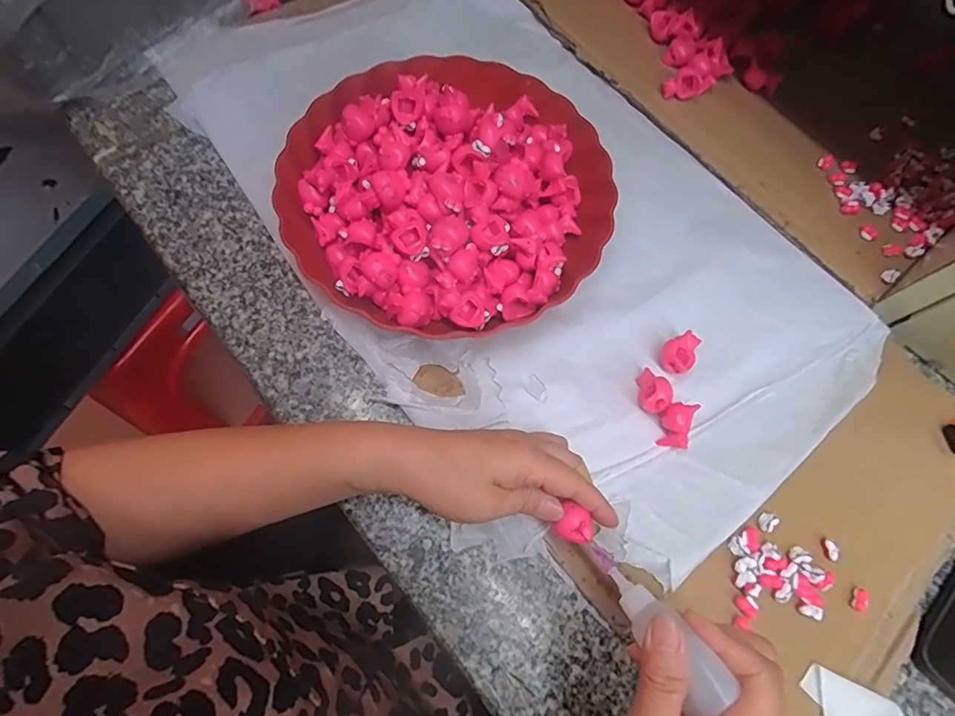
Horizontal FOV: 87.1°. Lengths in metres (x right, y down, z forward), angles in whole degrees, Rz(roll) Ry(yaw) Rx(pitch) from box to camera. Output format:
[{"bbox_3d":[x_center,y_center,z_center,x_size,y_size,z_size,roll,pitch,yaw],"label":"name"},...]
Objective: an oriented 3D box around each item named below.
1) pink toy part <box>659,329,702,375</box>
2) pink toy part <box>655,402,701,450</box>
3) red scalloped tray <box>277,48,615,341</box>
[{"bbox_3d":[0.151,-0.002,0.375,0.034,0.016,0.025,-35,77,-12],"label":"pink toy part"},{"bbox_3d":[0.138,0.047,0.350,0.020,0.023,0.029,16,73,3],"label":"pink toy part"},{"bbox_3d":[-0.021,-0.131,0.384,0.240,0.060,0.234,15,73,2],"label":"red scalloped tray"}]

